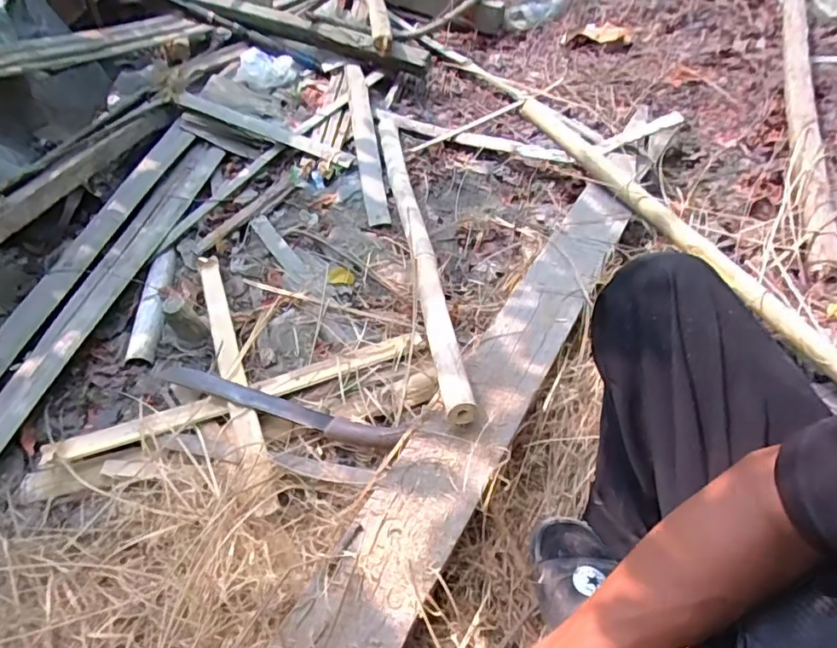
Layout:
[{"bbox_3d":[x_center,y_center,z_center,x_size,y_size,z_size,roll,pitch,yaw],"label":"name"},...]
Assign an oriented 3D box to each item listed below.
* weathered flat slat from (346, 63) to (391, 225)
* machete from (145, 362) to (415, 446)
[{"bbox_3d":[-0.125,-0.442,1.277,0.050,0.017,0.601,-13,47,1],"label":"weathered flat slat"},{"bbox_3d":[-0.218,0.116,0.825,0.403,0.021,0.046,12,54,13],"label":"machete"}]

